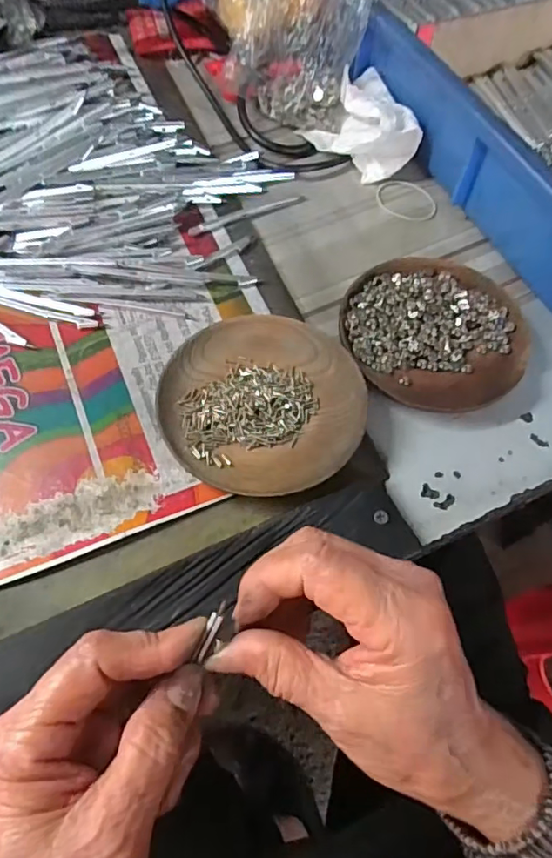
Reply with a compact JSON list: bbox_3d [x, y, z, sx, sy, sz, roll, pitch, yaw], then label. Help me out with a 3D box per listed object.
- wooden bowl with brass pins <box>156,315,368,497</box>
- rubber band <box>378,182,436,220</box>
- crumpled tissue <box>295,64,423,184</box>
[{"bbox_3d":[-0.008,-0.016,0.315,0.111,0.019,0.116,1,64,-3],"label":"wooden bowl with brass pins"},{"bbox_3d":[0.100,-0.175,0.416,0.049,0.004,0.036,40,68,17],"label":"rubber band"},{"bbox_3d":[0.070,-0.235,0.418,0.067,0.045,0.083,-31,68,-17],"label":"crumpled tissue"}]

